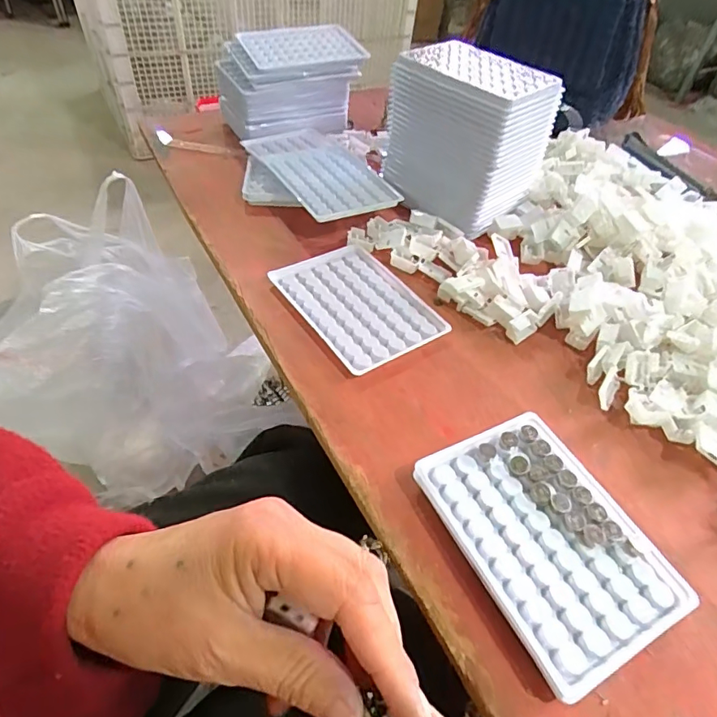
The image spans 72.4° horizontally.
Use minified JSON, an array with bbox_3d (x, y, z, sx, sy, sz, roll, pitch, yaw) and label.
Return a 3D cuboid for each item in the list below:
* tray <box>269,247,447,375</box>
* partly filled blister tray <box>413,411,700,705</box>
[{"bbox_3d":[0.000,-0.046,0.396,0.094,0.007,0.126,-27,56,-24],"label":"tray"},{"bbox_3d":[0.103,0.097,0.271,0.092,0.016,0.130,-21,53,-20],"label":"partly filled blister tray"}]

